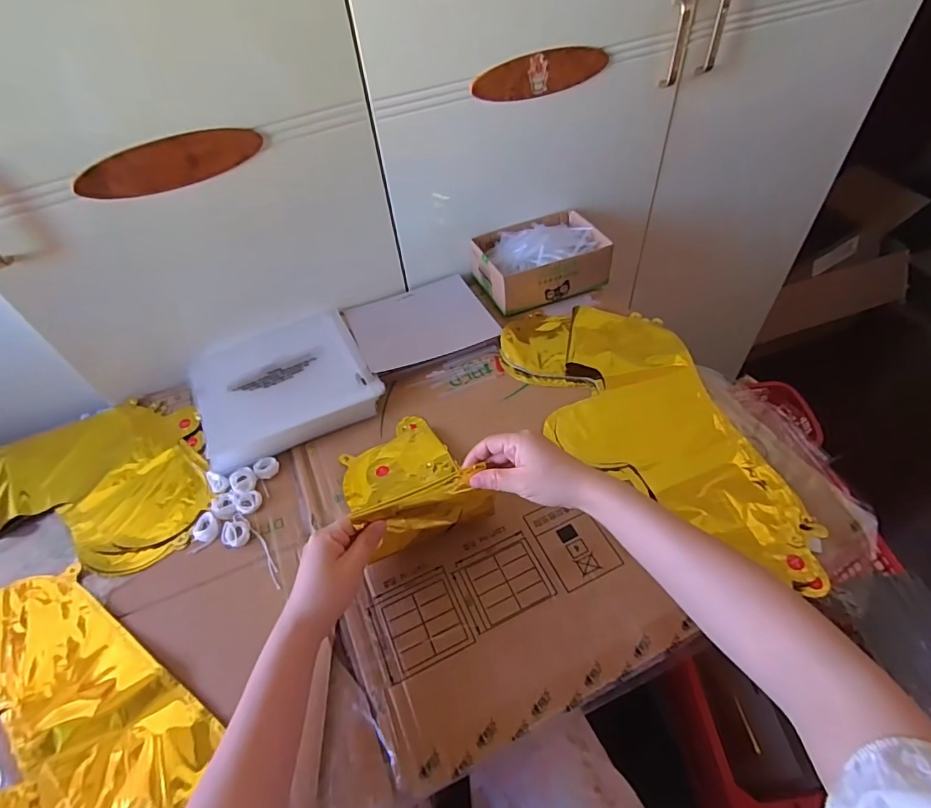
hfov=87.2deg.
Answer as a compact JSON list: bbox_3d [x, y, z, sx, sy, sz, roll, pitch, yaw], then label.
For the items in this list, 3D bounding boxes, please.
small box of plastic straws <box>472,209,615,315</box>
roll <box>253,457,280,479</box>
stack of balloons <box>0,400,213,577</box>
[{"bbox_3d":[0.112,-0.229,0.762,0.193,0.069,0.146,-17,51,-9],"label":"small box of plastic straws"},{"bbox_3d":[-0.236,0.076,0.583,0.027,0.010,0.026,-2,51,3],"label":"roll"},{"bbox_3d":[-0.510,0.106,0.595,0.411,0.033,0.244,-9,51,-3],"label":"stack of balloons"}]

